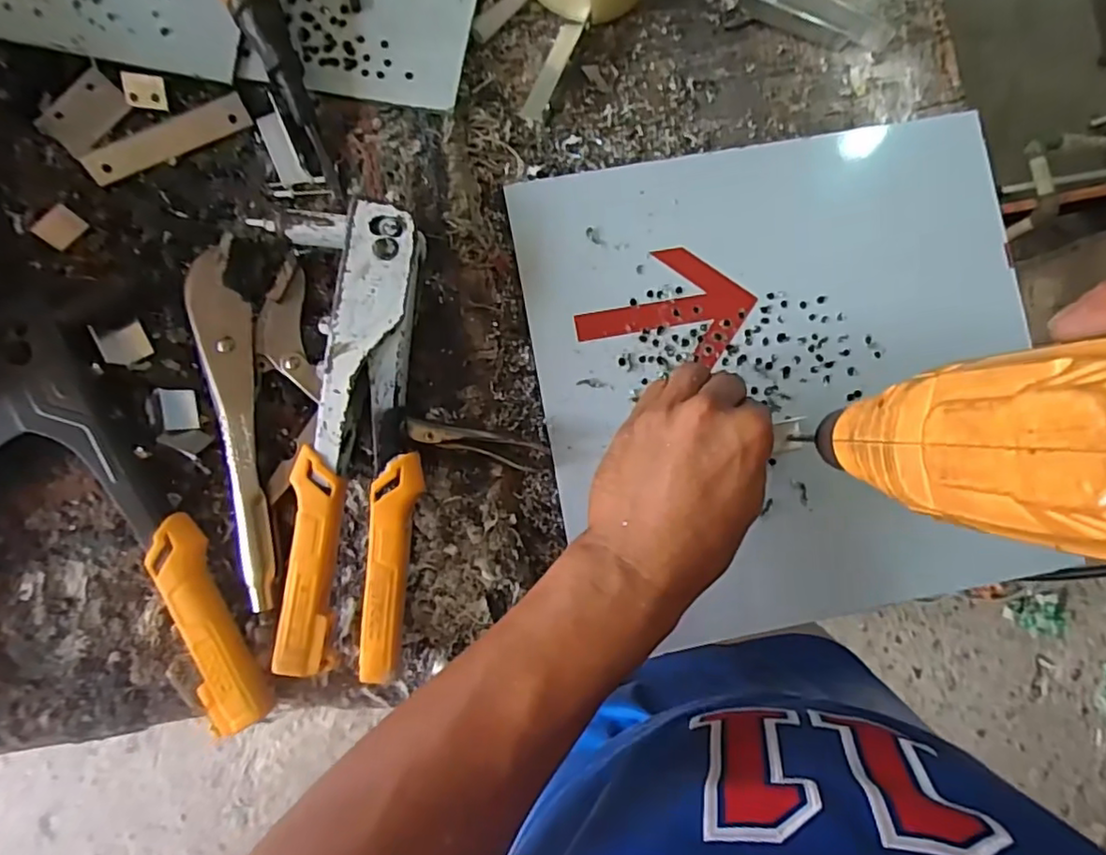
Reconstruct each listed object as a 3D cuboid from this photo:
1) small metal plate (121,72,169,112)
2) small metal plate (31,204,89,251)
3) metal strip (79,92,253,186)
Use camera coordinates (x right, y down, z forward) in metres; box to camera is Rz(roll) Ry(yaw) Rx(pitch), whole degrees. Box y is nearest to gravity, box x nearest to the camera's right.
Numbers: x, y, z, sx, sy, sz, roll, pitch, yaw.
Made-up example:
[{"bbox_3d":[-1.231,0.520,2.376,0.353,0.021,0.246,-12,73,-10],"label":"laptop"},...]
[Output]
[{"bbox_3d":[-0.233,-0.192,0.351,0.022,0.004,0.018,0,104,-12],"label":"small metal plate"},{"bbox_3d":[-0.279,-0.113,0.346,0.023,0.005,0.019,-42,108,4],"label":"small metal plate"},{"bbox_3d":[-0.222,-0.167,0.353,0.092,0.006,0.023,-25,87,-7],"label":"metal strip"}]

